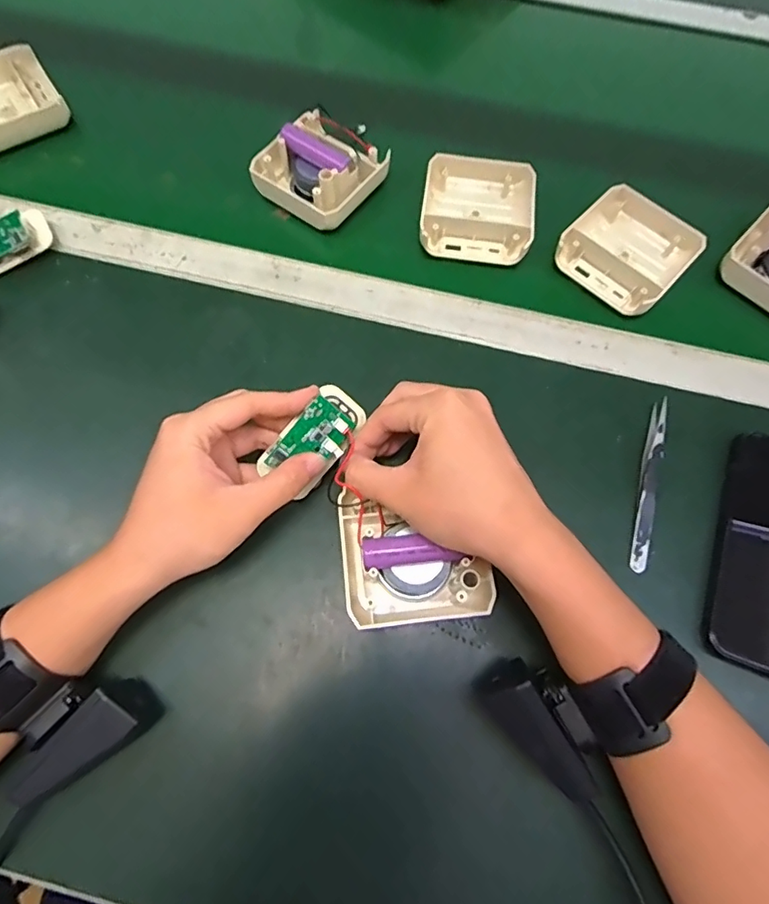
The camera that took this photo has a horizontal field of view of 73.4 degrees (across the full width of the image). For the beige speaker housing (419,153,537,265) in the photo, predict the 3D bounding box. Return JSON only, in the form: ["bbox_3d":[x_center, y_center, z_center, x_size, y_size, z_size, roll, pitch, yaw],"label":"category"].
[{"bbox_3d":[0.081,-0.208,0.440,0.094,0.023,0.093,7,69,2],"label":"beige speaker housing"}]

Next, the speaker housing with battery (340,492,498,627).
[{"bbox_3d":[0.020,0.066,0.327,0.092,0.044,0.079,-5,69,-3],"label":"speaker housing with battery"}]

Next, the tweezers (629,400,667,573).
[{"bbox_3d":[0.186,0.020,0.361,0.013,0.008,0.124,16,69,5],"label":"tweezers"}]

